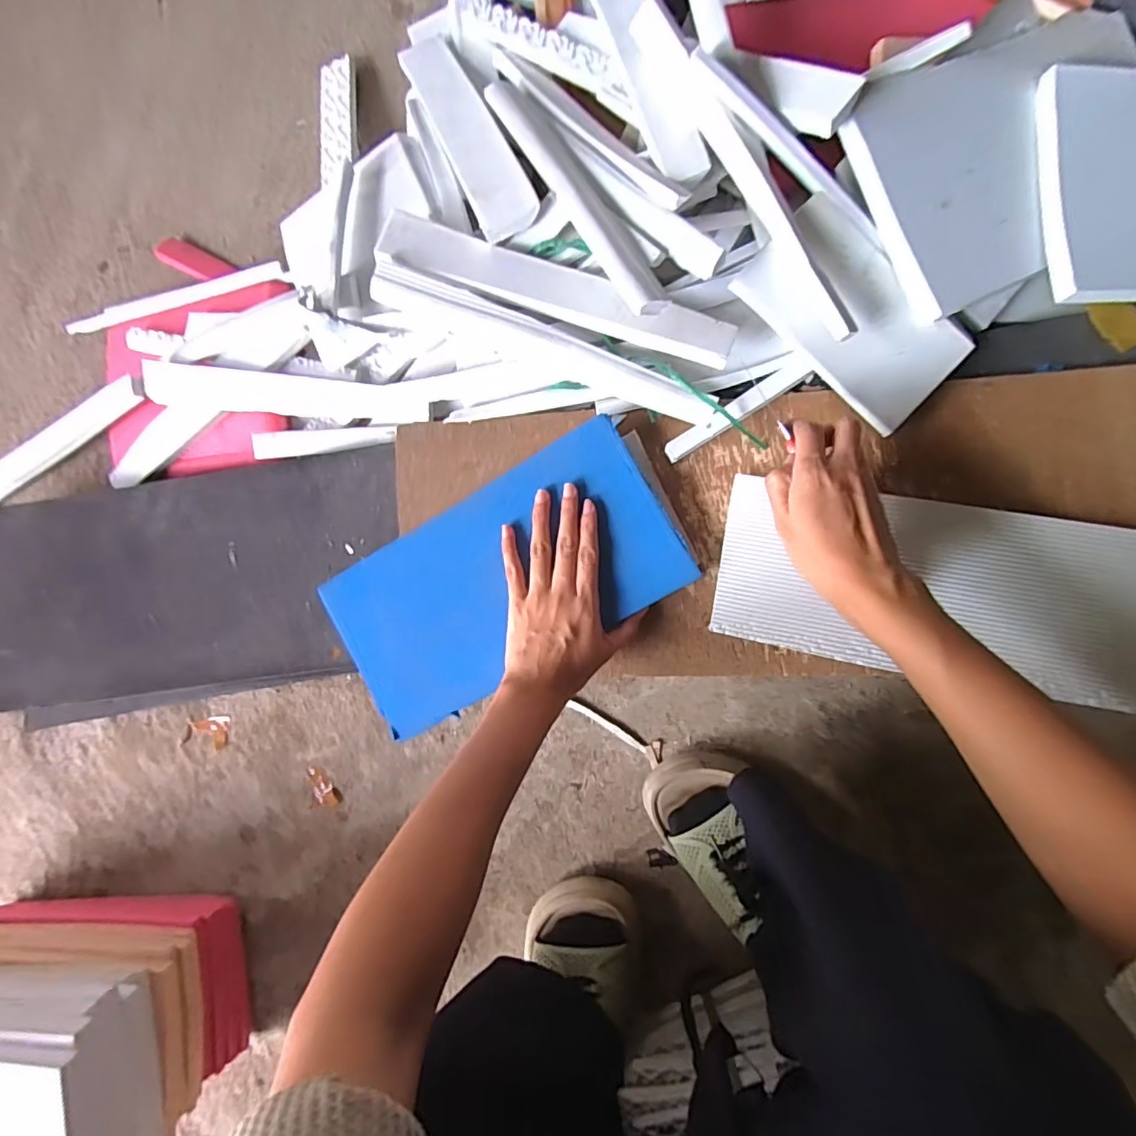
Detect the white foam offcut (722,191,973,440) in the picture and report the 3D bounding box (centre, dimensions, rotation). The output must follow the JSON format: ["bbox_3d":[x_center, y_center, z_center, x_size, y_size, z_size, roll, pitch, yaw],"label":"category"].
[{"bbox_3d":[0.213,-0.187,0.405,0.161,0.012,0.085,44,102,0],"label":"white foam offcut"}]

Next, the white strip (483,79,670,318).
[{"bbox_3d":[0.000,-0.302,0.424,0.032,0.017,0.289,-28,69,7],"label":"white strip"}]

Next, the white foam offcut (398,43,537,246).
[{"bbox_3d":[-0.090,-0.379,0.469,0.047,0.014,0.283,-26,66,7],"label":"white foam offcut"}]

